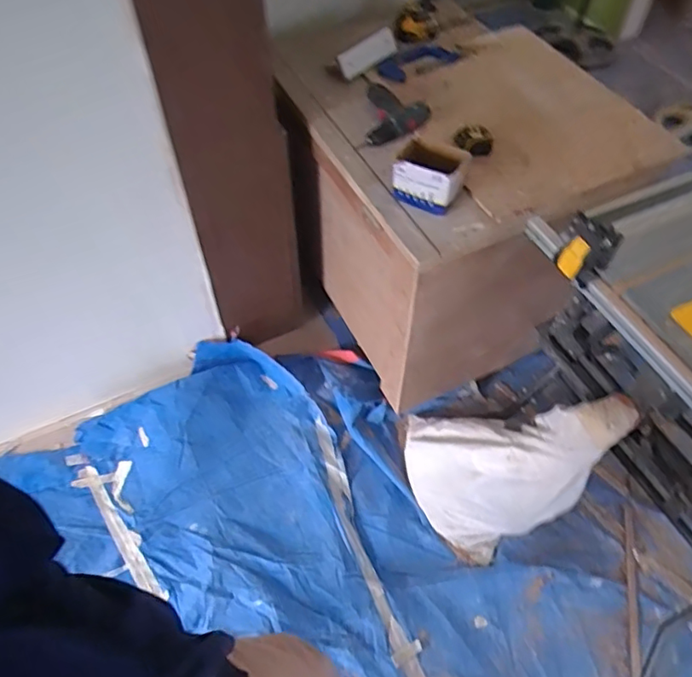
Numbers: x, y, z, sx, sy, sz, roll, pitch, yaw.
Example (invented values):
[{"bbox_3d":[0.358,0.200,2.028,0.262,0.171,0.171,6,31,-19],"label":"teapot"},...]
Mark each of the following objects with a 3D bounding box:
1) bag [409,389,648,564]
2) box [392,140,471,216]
[{"bbox_3d":[0.391,0.294,1.335,0.282,0.727,0.334,27,56,-12],"label":"bag"},{"bbox_3d":[0.172,-0.338,1.194,0.141,0.099,0.096,29,60,19],"label":"box"}]

